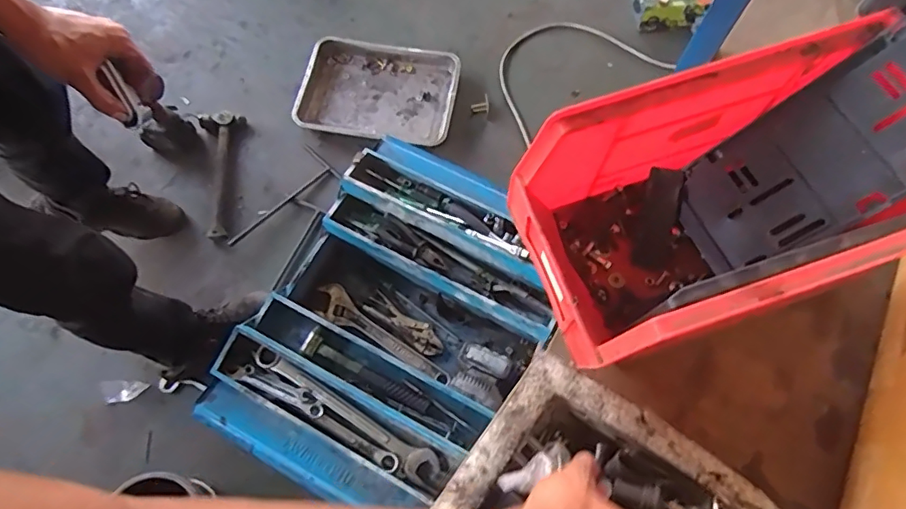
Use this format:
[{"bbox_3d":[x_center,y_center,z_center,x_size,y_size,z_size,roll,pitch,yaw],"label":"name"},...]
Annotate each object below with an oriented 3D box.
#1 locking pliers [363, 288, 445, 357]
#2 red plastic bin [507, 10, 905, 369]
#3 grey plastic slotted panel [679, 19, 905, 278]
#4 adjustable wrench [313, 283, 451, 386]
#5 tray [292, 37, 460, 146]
[{"bbox_3d":[-0.106,0.156,1.193,0.196,0.015,0.056,35,73,13],"label":"locking pliers"},{"bbox_3d":[0.263,-0.048,0.517,0.368,0.170,0.205,-18,70,-6],"label":"red plastic bin"},{"bbox_3d":[0.358,-0.095,0.510,0.284,0.023,0.134,-38,67,30],"label":"grey plastic slotted panel"},{"bbox_3d":[-0.154,0.177,1.178,0.347,0.021,0.073,31,72,11],"label":"adjustable wrench"},{"bbox_3d":[-0.195,-0.420,1.413,0.395,0.060,0.279,8,69,3],"label":"tray"}]

